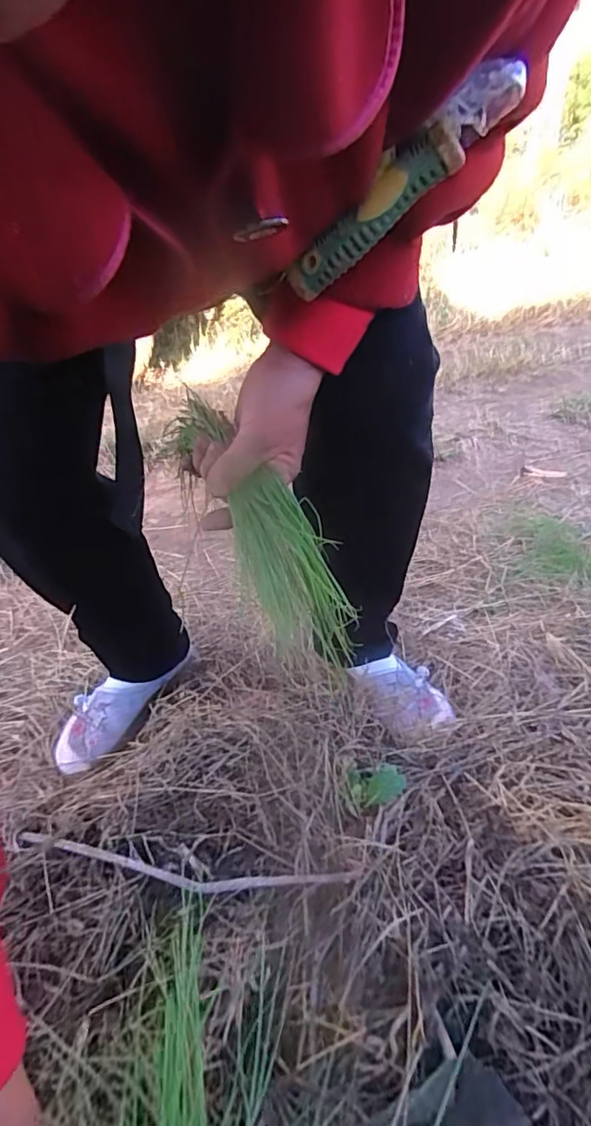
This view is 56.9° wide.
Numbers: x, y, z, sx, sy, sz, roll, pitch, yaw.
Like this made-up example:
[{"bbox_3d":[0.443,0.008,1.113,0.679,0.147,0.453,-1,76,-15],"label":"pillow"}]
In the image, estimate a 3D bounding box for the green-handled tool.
[{"bbox_3d":[0.055,-0.205,0.299,0.142,0.027,0.024,-34,24,28],"label":"green-handled tool"}]

